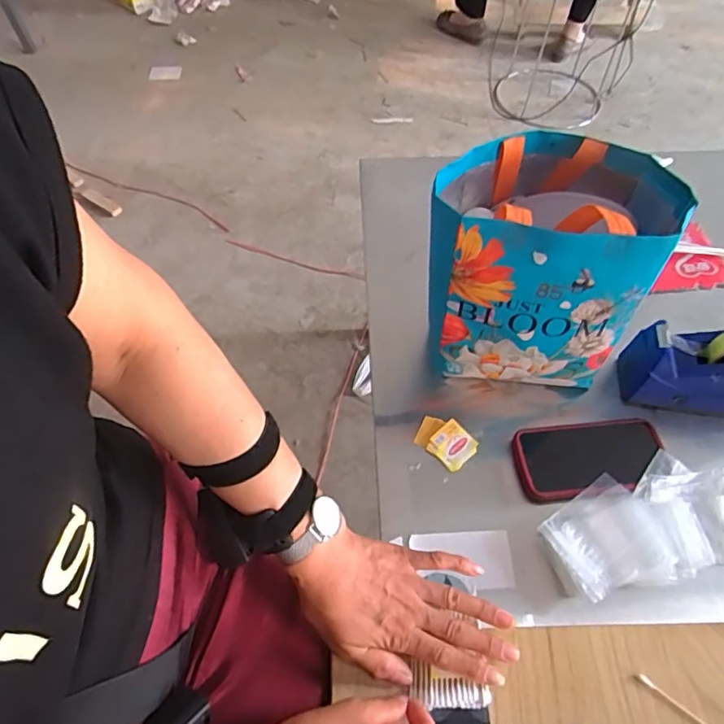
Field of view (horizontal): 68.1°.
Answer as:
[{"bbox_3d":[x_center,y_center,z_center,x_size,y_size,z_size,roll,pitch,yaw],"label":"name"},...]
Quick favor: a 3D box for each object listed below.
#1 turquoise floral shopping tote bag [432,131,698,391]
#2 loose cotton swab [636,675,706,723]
[{"bbox_3d":[0.194,-0.112,0.614,0.226,0.228,0.178,8,57,4],"label":"turquoise floral shopping tote bag"},{"bbox_3d":[0.263,0.285,0.442,0.072,0.007,0.007,35,64,18],"label":"loose cotton swab"}]

